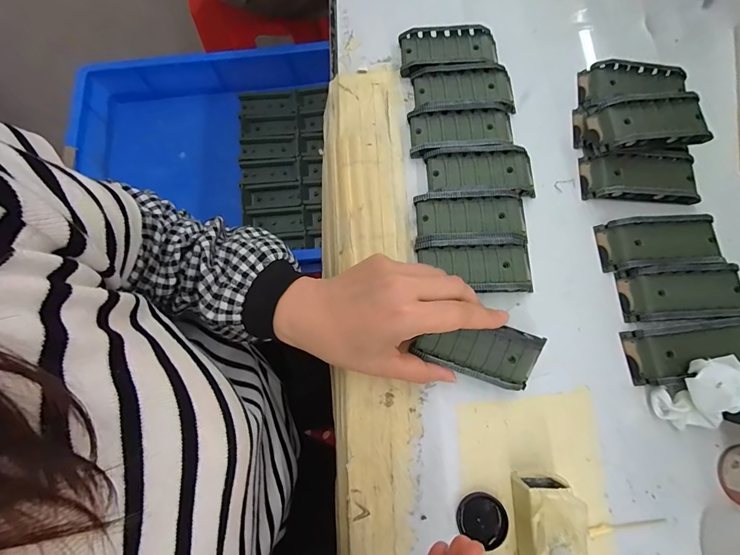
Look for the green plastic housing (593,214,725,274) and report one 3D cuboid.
[{"bbox_3d":[0.249,-0.029,0.303,0.095,0.020,0.043,-3,77,-1],"label":"green plastic housing"}]

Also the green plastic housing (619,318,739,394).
[{"bbox_3d":[0.256,0.060,0.281,0.092,0.019,0.047,-8,77,-2],"label":"green plastic housing"}]

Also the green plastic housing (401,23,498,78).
[{"bbox_3d":[0.078,-0.224,0.351,0.093,0.017,0.047,-3,77,-1],"label":"green plastic housing"}]

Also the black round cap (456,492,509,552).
[{"bbox_3d":[0.083,0.177,0.260,0.035,0.005,0.032,0,77,0],"label":"black round cap"}]

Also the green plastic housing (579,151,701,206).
[{"bbox_3d":[0.243,-0.090,0.318,0.096,0.019,0.045,1,77,0],"label":"green plastic housing"}]

